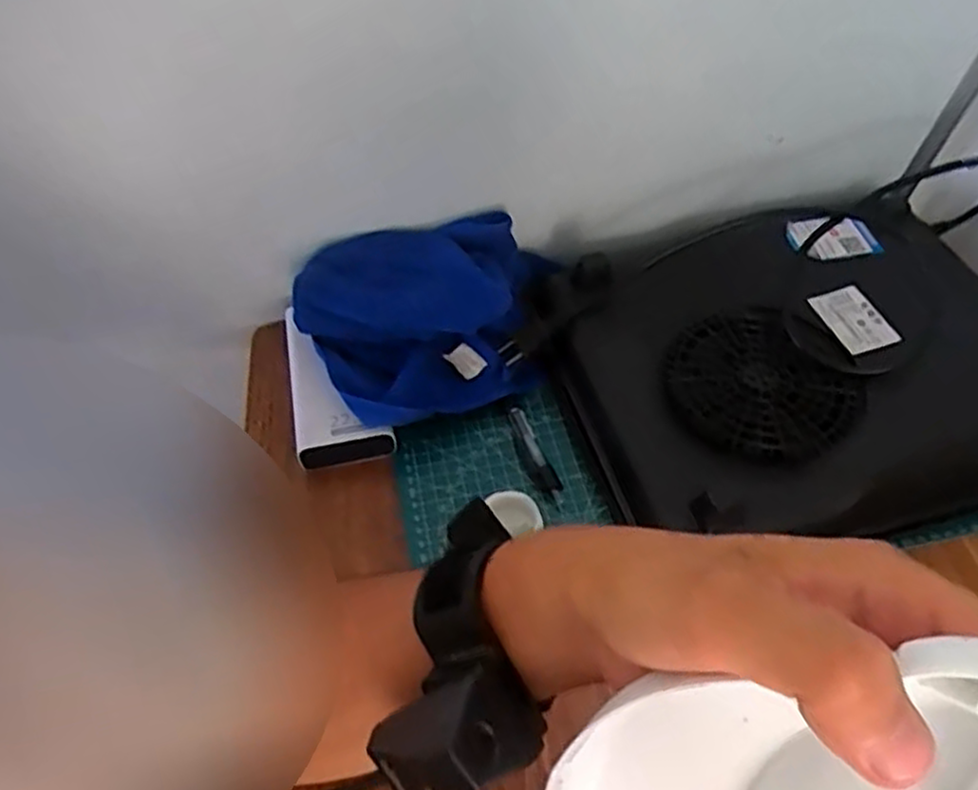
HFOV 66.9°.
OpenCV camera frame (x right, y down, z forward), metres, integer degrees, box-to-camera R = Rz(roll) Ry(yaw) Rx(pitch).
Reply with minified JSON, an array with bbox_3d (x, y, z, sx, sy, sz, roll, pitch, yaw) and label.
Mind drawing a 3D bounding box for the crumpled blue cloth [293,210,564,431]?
[{"bbox_3d":[-0.036,-0.057,0.550,0.188,0.088,0.138,-15,52,-12],"label":"crumpled blue cloth"}]

